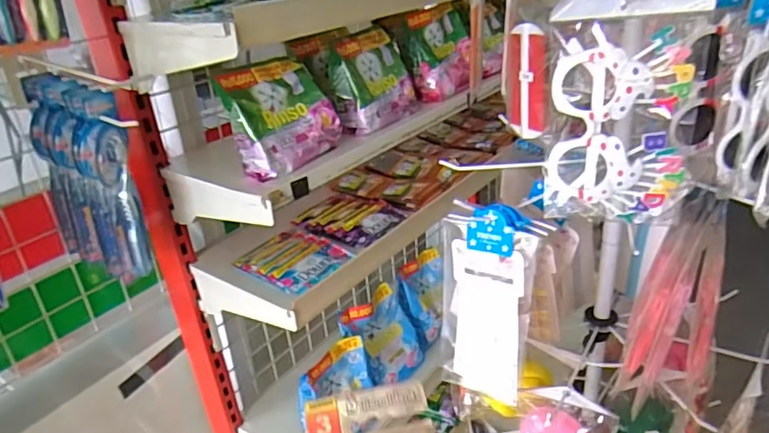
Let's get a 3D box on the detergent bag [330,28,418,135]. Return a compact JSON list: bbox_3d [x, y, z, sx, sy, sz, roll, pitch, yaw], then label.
[{"bbox_3d":[-0.023,-0.203,0.829,0.055,0.139,0.142,-16,13,46],"label":"detergent bag"}]

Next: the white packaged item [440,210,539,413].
[{"bbox_3d":[0.106,0.102,0.598,0.105,0.236,0.018,21,36,38],"label":"white packaged item"}]

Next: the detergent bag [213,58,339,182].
[{"bbox_3d":[-0.140,-0.128,0.712,0.138,0.137,0.055,-31,2,-36],"label":"detergent bag"}]

